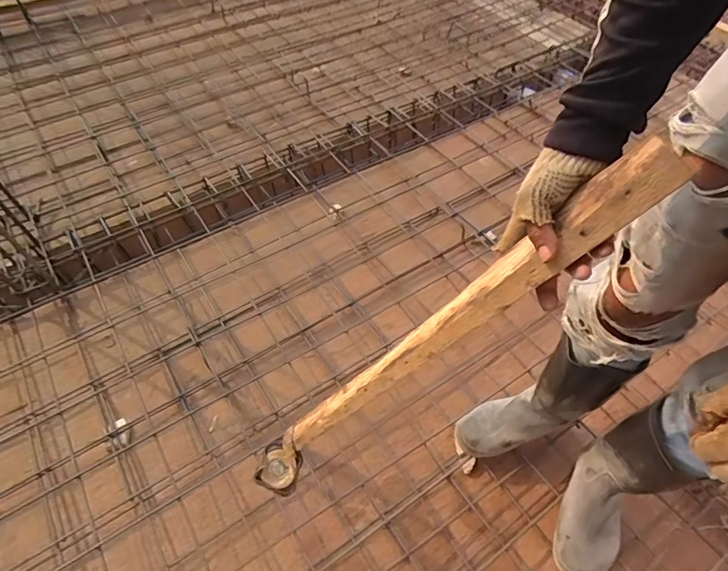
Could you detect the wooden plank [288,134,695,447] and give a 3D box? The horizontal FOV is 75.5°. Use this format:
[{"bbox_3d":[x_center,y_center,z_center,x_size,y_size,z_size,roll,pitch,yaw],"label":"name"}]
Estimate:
[{"bbox_3d":[0.085,0.052,0.558,0.015,0.580,0.052,18,41,-41],"label":"wooden plank"}]

